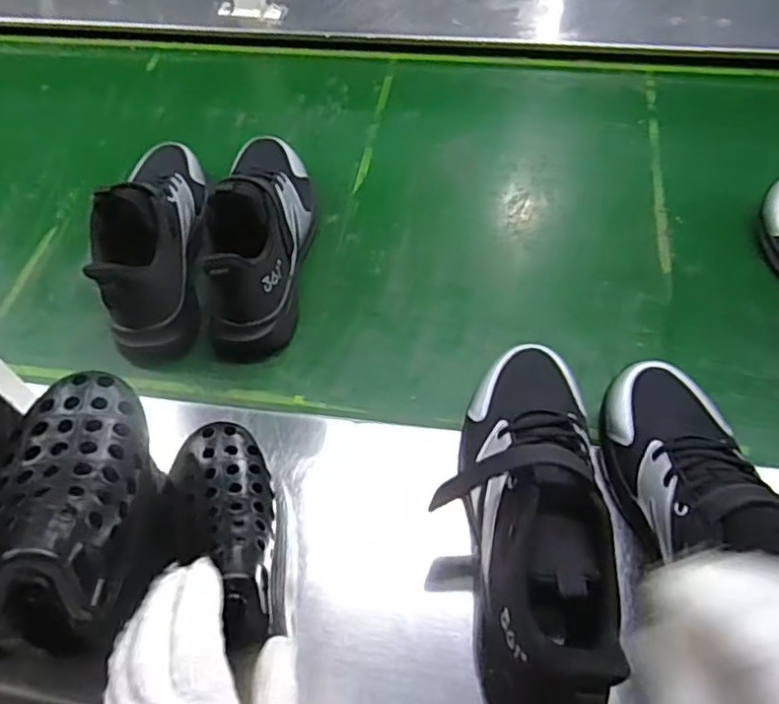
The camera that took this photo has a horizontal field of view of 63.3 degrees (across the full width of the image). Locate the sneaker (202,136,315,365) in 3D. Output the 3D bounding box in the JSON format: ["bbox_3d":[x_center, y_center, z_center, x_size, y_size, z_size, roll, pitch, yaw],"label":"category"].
[{"bbox_3d":[-0.130,-0.133,0.629,0.080,0.126,0.251,1,56,4],"label":"sneaker"}]

